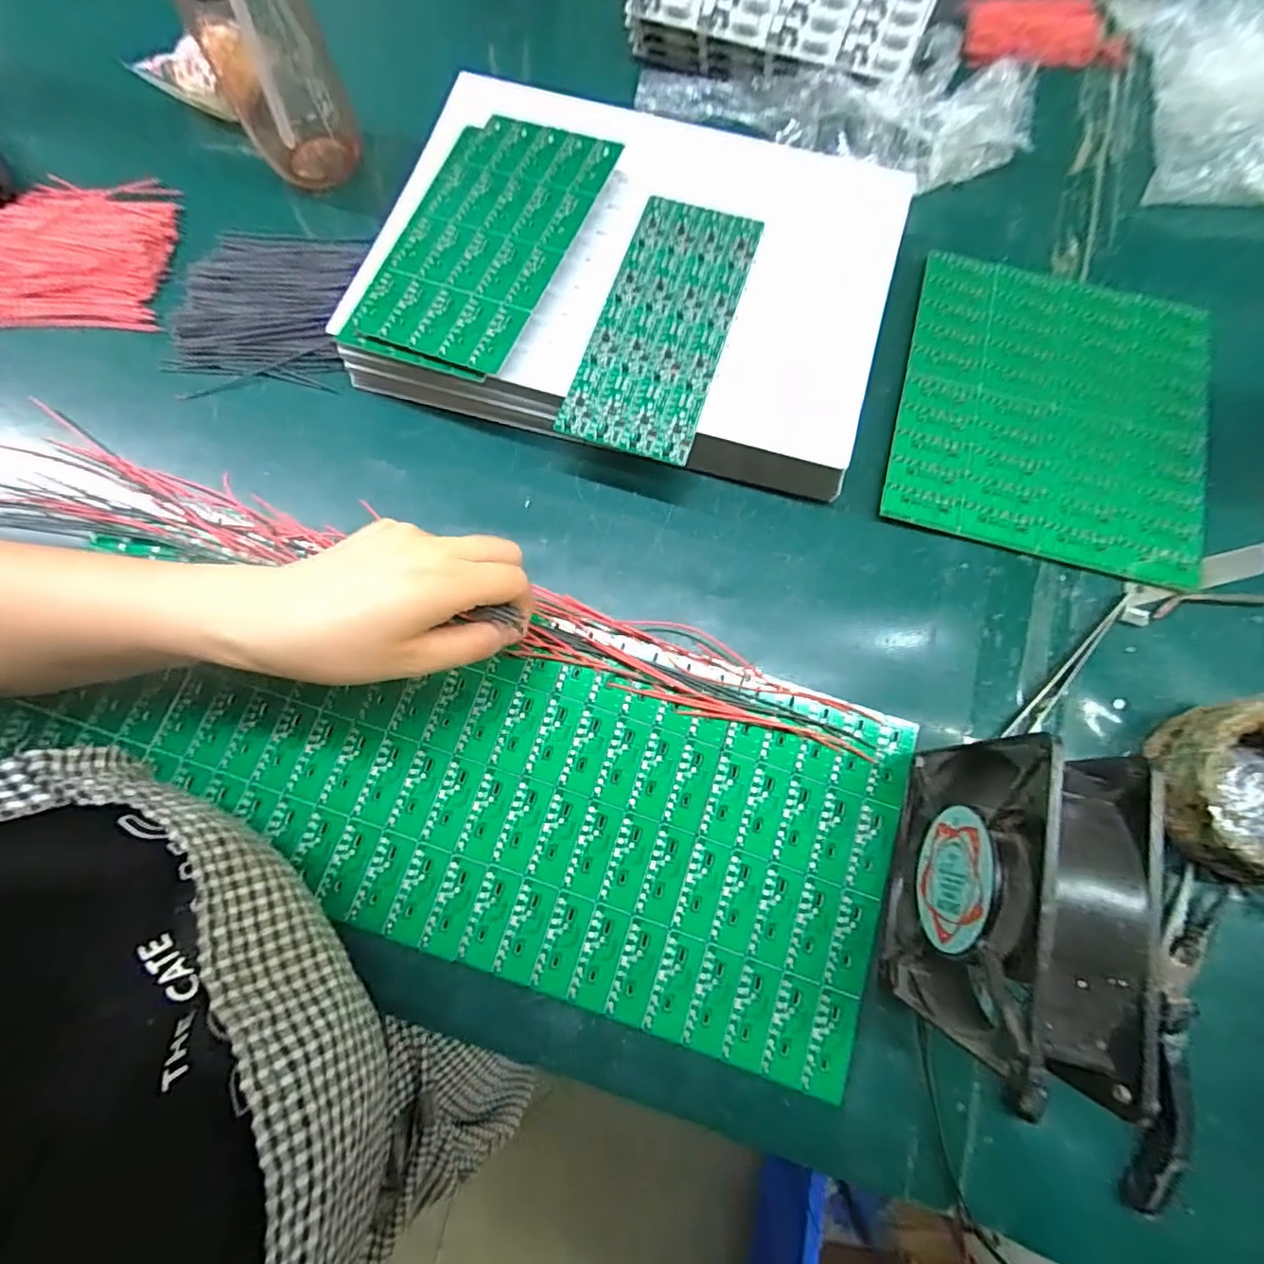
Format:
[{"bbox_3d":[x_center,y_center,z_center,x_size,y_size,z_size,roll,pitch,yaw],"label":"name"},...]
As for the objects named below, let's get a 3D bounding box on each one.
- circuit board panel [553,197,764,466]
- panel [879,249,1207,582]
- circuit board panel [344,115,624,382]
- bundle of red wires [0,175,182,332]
[{"bbox_3d":[0.021,-0.194,0.366,0.080,0.005,0.186,18,77,5],"label":"circuit board panel"},{"bbox_3d":[0.276,-0.146,0.384,0.192,0.005,0.210,15,76,4],"label":"panel"},{"bbox_3d":[-0.094,-0.246,0.368,0.106,0.011,0.189,22,77,6],"label":"circuit board panel"},{"bbox_3d":[-0.395,-0.270,0.416,0.125,0.011,0.122,0,76,1],"label":"bundle of red wires"}]

